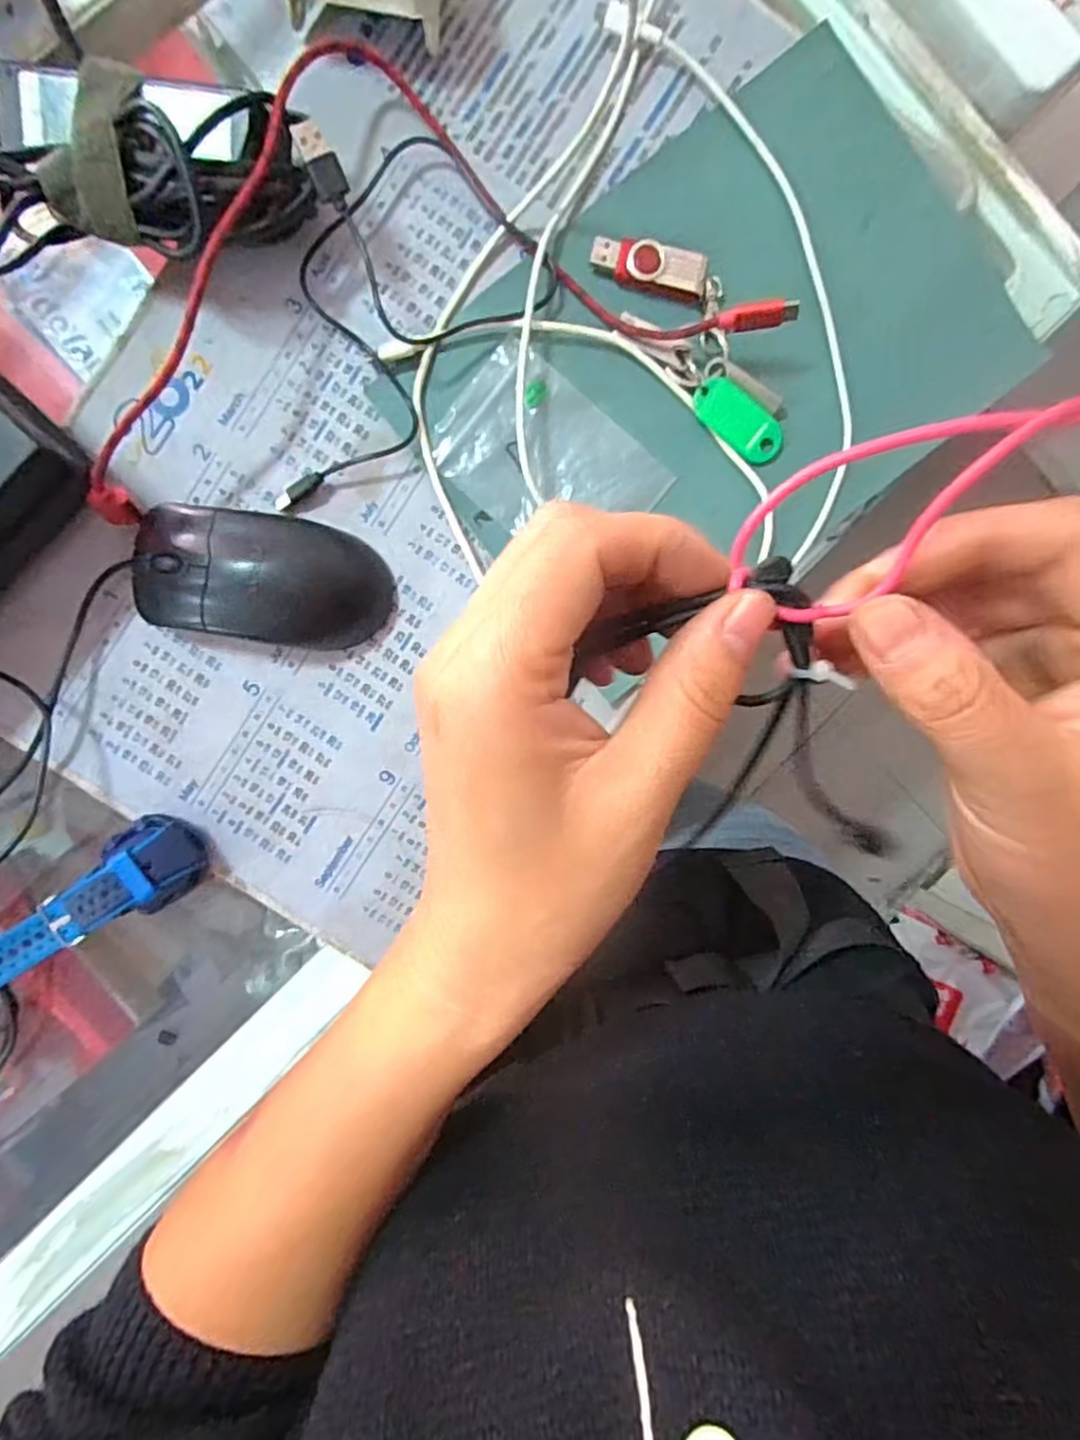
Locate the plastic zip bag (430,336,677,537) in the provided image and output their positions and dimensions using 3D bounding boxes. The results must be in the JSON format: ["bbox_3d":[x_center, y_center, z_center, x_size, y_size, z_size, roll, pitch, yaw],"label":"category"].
[{"bbox_3d":[0.004,-0.121,0.323,0.100,0.004,0.073,39,92,-5],"label":"plastic zip bag"}]

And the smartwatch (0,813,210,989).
[{"bbox_3d":[-0.227,0.099,0.319,0.152,0.036,0.040,-35,95,1],"label":"smartwatch"}]

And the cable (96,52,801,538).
[{"bbox_3d":[-0.065,-0.211,0.289,0.308,0.046,0.170,-16,95,-1],"label":"cable"}]

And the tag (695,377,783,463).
[{"bbox_3d":[0.093,-0.140,0.321,0.046,0.004,0.020,38,92,-5],"label":"tag"}]

